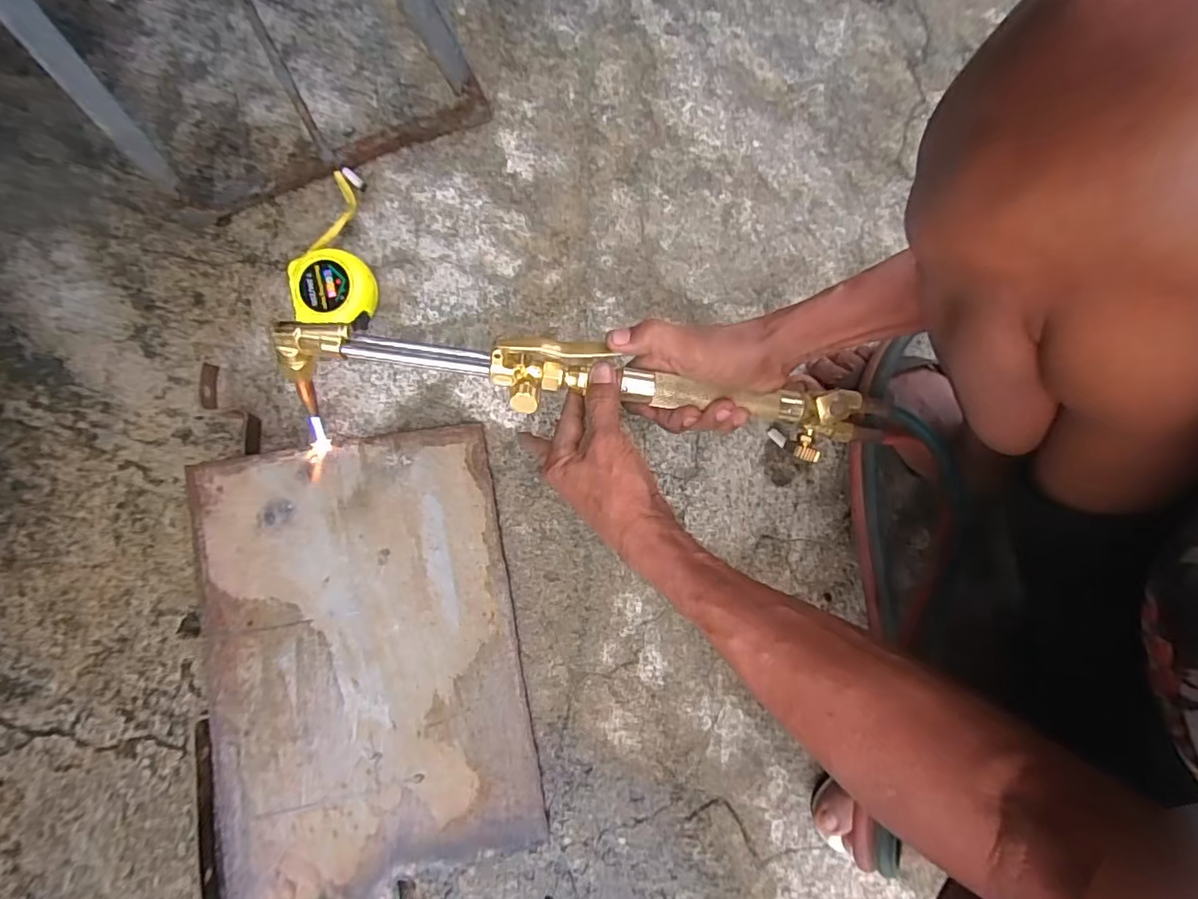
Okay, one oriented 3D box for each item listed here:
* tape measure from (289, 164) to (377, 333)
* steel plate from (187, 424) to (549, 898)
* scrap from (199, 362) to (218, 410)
[{"bbox_3d":[-0.261,-0.196,0.545,0.078,0.042,0.173,-11,85,-3],"label":"tape measure"},{"bbox_3d":[-0.198,0.225,0.497,0.256,0.008,0.479,-9,82,-12],"label":"steel plate"},{"bbox_3d":[-0.360,-0.058,0.518,0.014,0.005,0.041,3,92,-40],"label":"scrap"}]

